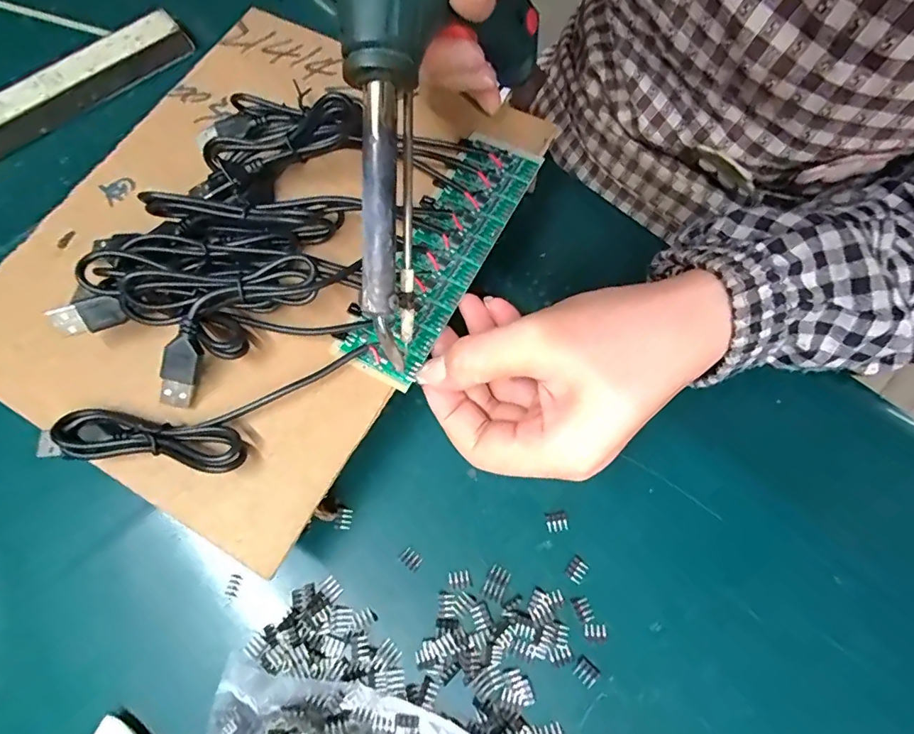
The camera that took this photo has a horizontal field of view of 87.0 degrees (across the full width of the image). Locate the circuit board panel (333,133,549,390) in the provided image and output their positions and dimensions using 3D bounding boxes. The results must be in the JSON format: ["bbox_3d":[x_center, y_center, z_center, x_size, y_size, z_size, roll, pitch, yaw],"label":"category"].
[{"bbox_3d":[-0.007,-0.058,0.233,0.041,0.008,0.141,25,74,11],"label":"circuit board panel"}]

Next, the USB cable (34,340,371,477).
[{"bbox_3d":[-0.103,0.025,0.205,0.135,0.012,0.041,-12,70,-4],"label":"USB cable"}]

